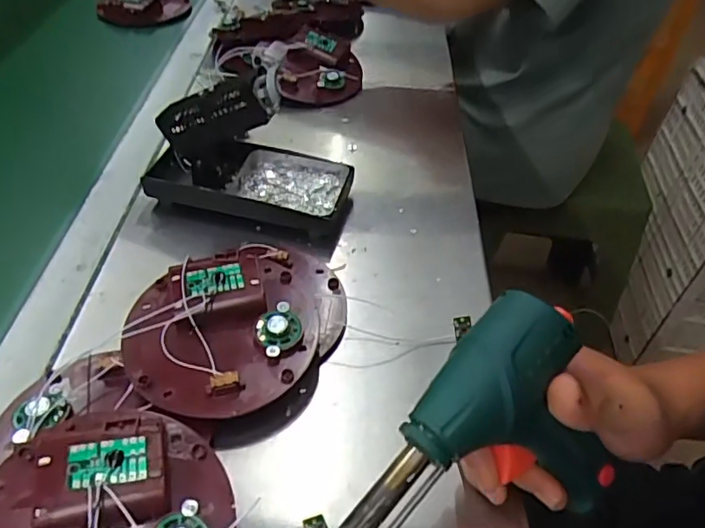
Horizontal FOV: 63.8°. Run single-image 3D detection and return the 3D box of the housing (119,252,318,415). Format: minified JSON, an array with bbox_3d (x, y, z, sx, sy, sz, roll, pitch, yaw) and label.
[{"bbox_3d":[-0.075,0.038,0.368,0.136,0.046,0.113,-29,53,-29],"label":"housing"}]

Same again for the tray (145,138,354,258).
[{"bbox_3d":[-0.083,-0.069,0.486,0.169,0.032,0.089,16,46,12],"label":"tray"}]

